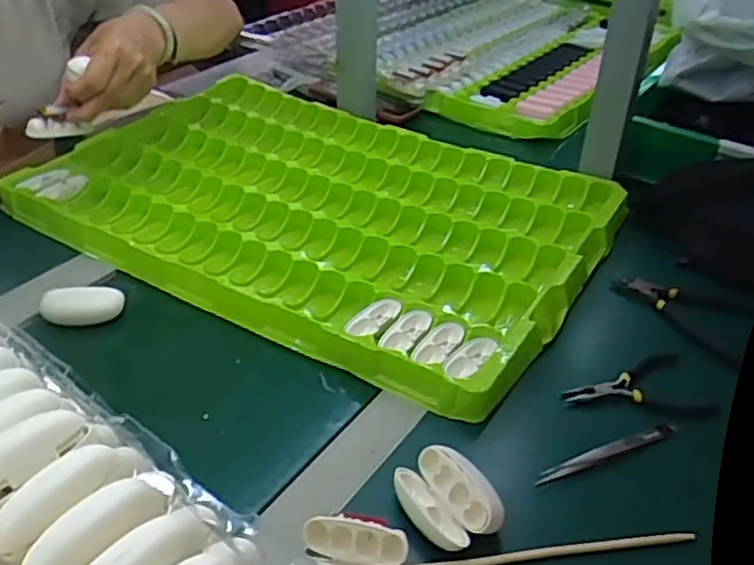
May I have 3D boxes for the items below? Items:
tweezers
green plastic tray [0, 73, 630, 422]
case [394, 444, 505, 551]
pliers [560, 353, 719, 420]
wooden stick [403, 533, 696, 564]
[{"bbox_3d":[0.168,0.121,0.511,0.122,0.008,0.011,-14,40,-21],"label":"tweezers"},{"bbox_3d":[-0.062,-0.089,0.772,0.586,0.046,0.396,23,42,24],"label":"green plastic tray"},{"bbox_3d":[0.044,0.139,0.458,0.048,0.030,0.066,-17,42,-25],"label":"case"},{"bbox_3d":[0.203,0.085,0.560,0.110,0.006,0.072,-5,38,-10],"label":"pliers"},{"bbox_3d":[0.109,0.168,0.442,0.187,0.004,0.007,-3,38,-8],"label":"wooden stick"}]

